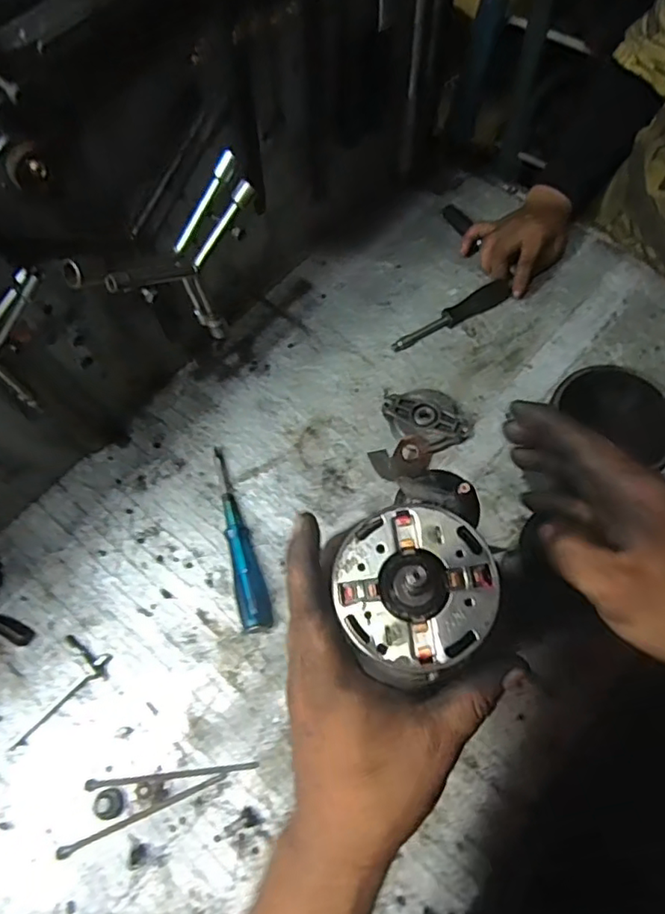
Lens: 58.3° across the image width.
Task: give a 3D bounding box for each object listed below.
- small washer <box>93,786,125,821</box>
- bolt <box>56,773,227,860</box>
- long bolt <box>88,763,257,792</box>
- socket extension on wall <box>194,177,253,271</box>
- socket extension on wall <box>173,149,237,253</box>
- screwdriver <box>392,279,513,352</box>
[{"bbox_3d":[-0.190,0.295,0.507,0.024,0.007,0.023,-16,66,-4],"label":"small washer"},{"bbox_3d":[-0.160,0.303,0.505,0.145,0.005,0.008,-23,67,-7],"label":"bolt"},{"bbox_3d":[-0.138,0.275,0.514,0.149,0.007,0.008,-7,66,-1],"label":"long bolt"},{"bbox_3d":[-0.087,-0.179,0.463,0.011,0.012,0.077,47,110,20],"label":"socket extension on wall"},{"bbox_3d":[-0.100,-0.199,0.467,0.009,0.013,0.085,41,106,18],"label":"socket extension on wall"},{"bbox_3d":[0.137,-0.161,0.686,0.150,0.020,0.023,-28,68,-10],"label":"screwdriver"}]

